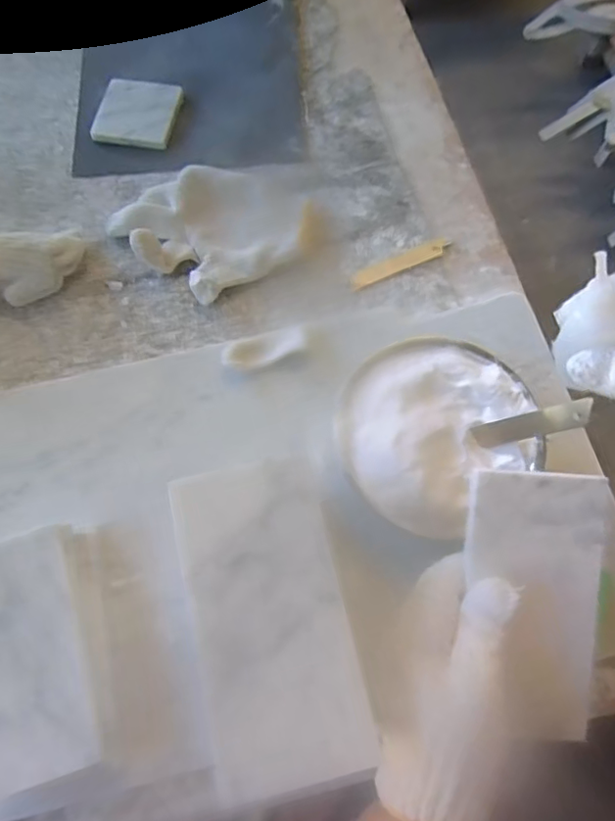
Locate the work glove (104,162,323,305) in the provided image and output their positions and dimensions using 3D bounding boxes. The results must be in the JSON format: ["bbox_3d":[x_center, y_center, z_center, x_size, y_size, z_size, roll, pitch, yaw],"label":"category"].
[{"bbox_3d":[-0.071,-0.169,0.495,0.172,0.027,0.125,-30,72,-10],"label":"work glove"}]

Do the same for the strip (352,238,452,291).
[{"bbox_3d":[0.086,-0.134,0.498,0.104,0.004,0.018,-24,69,-14],"label":"strip"}]

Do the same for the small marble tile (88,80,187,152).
[{"bbox_3d":[-0.170,-0.297,0.552,0.078,0.011,0.076,11,70,5],"label":"small marble tile"}]

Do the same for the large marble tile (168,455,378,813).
[{"bbox_3d":[-0.019,0.099,0.270,0.074,0.009,0.149,-13,70,-4],"label":"large marble tile"}]

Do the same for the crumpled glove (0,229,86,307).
[{"bbox_3d":[-0.260,-0.117,0.472,0.143,0.044,0.057,-30,72,-9],"label":"crumpled glove"}]

